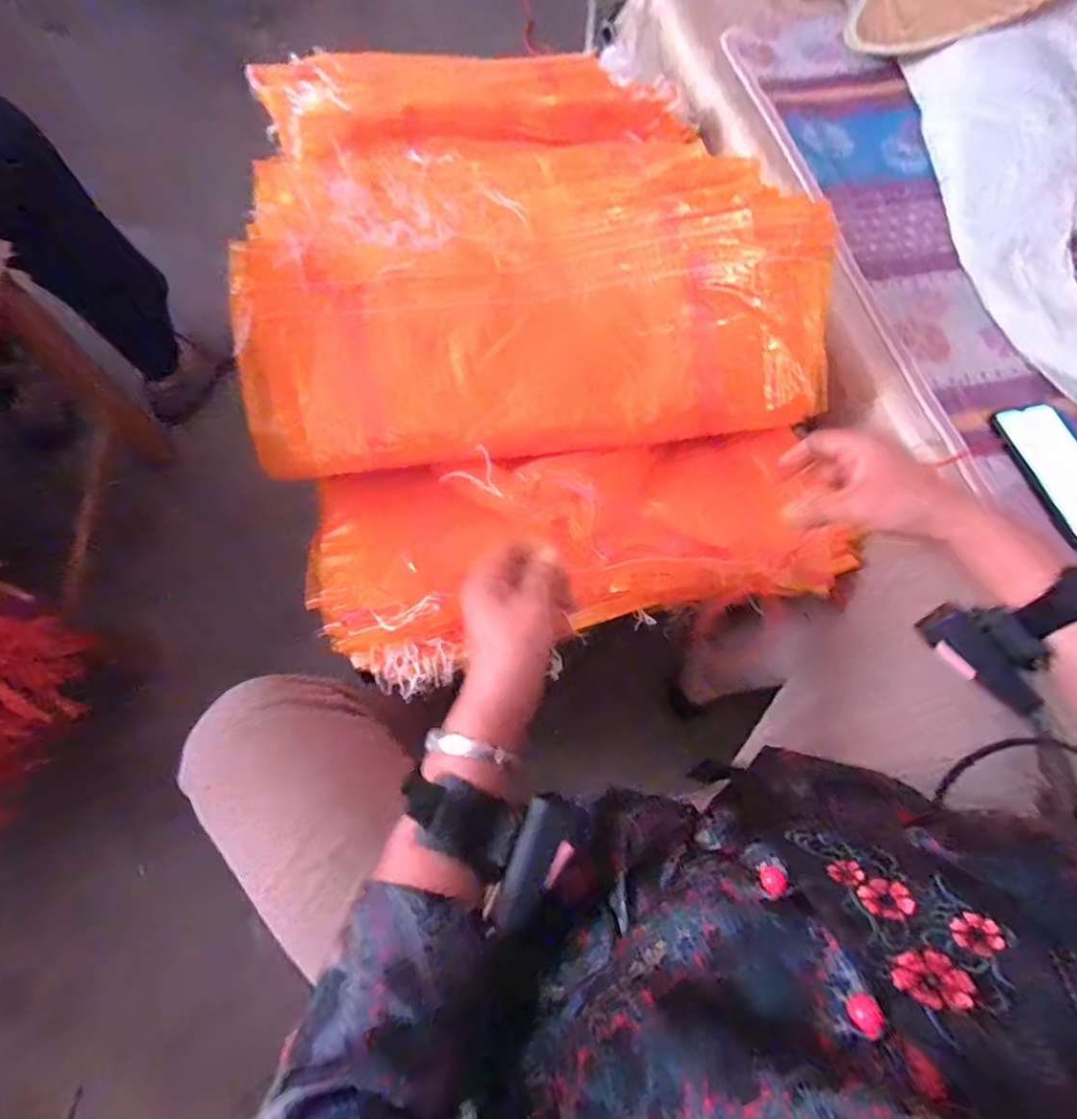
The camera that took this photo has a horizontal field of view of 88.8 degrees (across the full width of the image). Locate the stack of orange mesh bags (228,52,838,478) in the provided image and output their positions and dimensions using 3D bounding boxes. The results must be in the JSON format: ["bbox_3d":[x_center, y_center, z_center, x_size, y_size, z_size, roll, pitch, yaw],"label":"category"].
[{"bbox_3d":[0.002,-0.301,0.545,0.539,0.137,0.375,-7,68,-6],"label":"stack of orange mesh bags"}]

